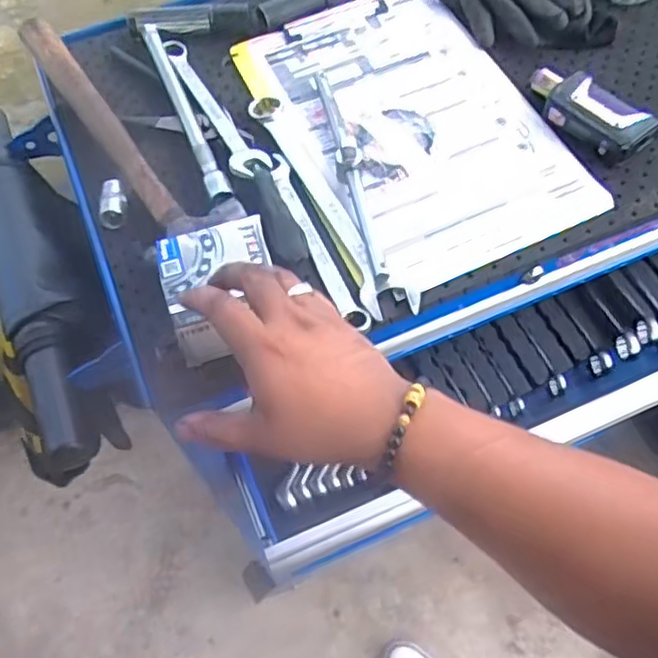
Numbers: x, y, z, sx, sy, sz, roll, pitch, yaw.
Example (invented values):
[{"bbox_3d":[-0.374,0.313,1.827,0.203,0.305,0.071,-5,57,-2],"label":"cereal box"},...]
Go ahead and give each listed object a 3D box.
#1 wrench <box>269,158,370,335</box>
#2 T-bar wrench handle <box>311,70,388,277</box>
[{"bbox_3d":[-0.012,-0.078,0.585,0.022,0.008,0.200,-21,60,-9],"label":"wrench"},{"bbox_3d":[0.019,-0.155,0.609,0.023,0.029,0.252,-11,59,-3],"label":"T-bar wrench handle"}]

